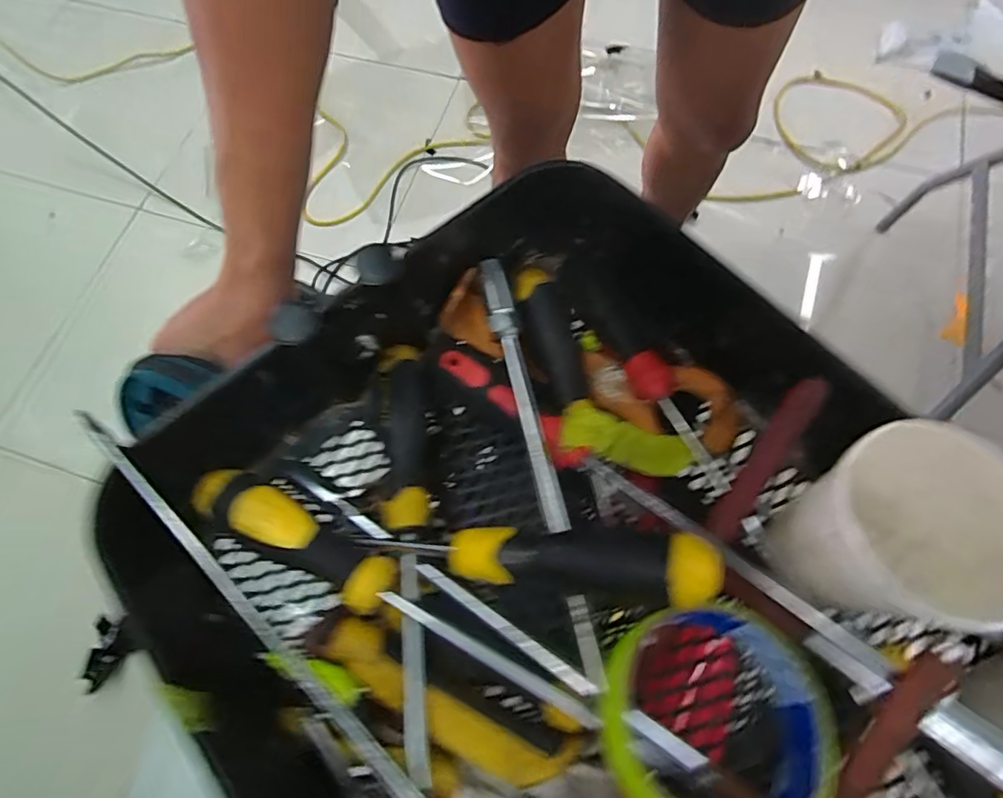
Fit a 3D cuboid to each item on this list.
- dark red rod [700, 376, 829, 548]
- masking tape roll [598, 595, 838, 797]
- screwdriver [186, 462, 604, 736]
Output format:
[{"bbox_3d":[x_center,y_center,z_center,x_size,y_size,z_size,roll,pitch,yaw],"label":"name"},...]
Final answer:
[{"bbox_3d":[0.122,0.027,0.243,0.013,0.009,0.084,32,94,12],"label":"dark red rod"},{"bbox_3d":[0.084,0.127,0.214,0.089,0.045,0.083,-1,70,2],"label":"masking tape roll"},{"bbox_3d":[-0.056,0.092,0.253,0.216,0.025,0.026,27,74,11],"label":"screwdriver"}]

